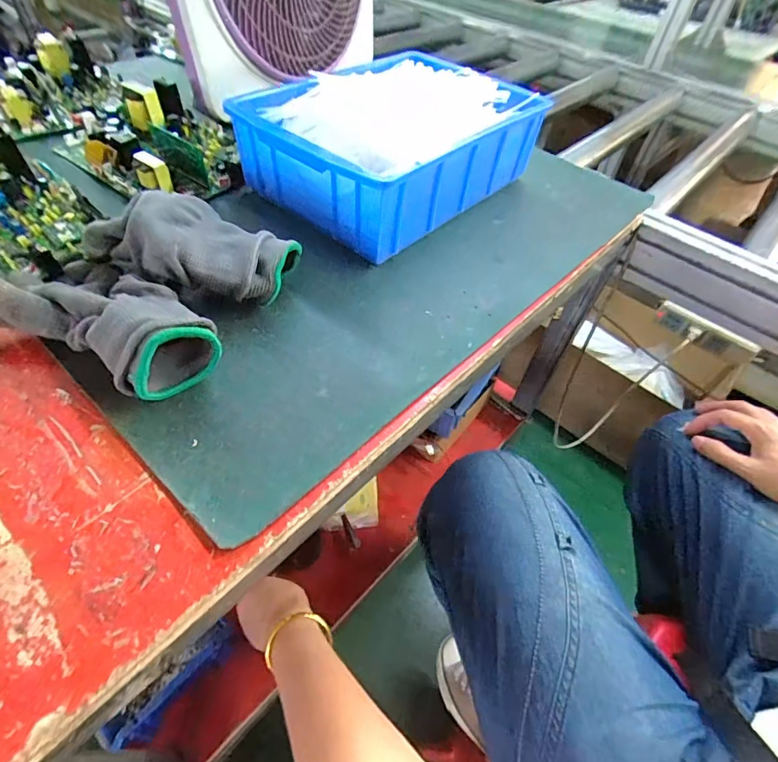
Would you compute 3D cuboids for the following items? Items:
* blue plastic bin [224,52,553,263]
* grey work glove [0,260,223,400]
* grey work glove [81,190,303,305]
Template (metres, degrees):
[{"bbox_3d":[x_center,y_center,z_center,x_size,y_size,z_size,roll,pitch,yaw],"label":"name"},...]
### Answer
[{"bbox_3d":[0.006,-0.262,0.467,0.229,0.074,0.301,29,54,17],"label":"blue plastic bin"},{"bbox_3d":[-0.203,-0.051,0.312,0.193,0.055,0.087,21,53,11],"label":"grey work glove"},{"bbox_3d":[-0.150,-0.104,0.349,0.151,0.067,0.079,8,52,0],"label":"grey work glove"}]

